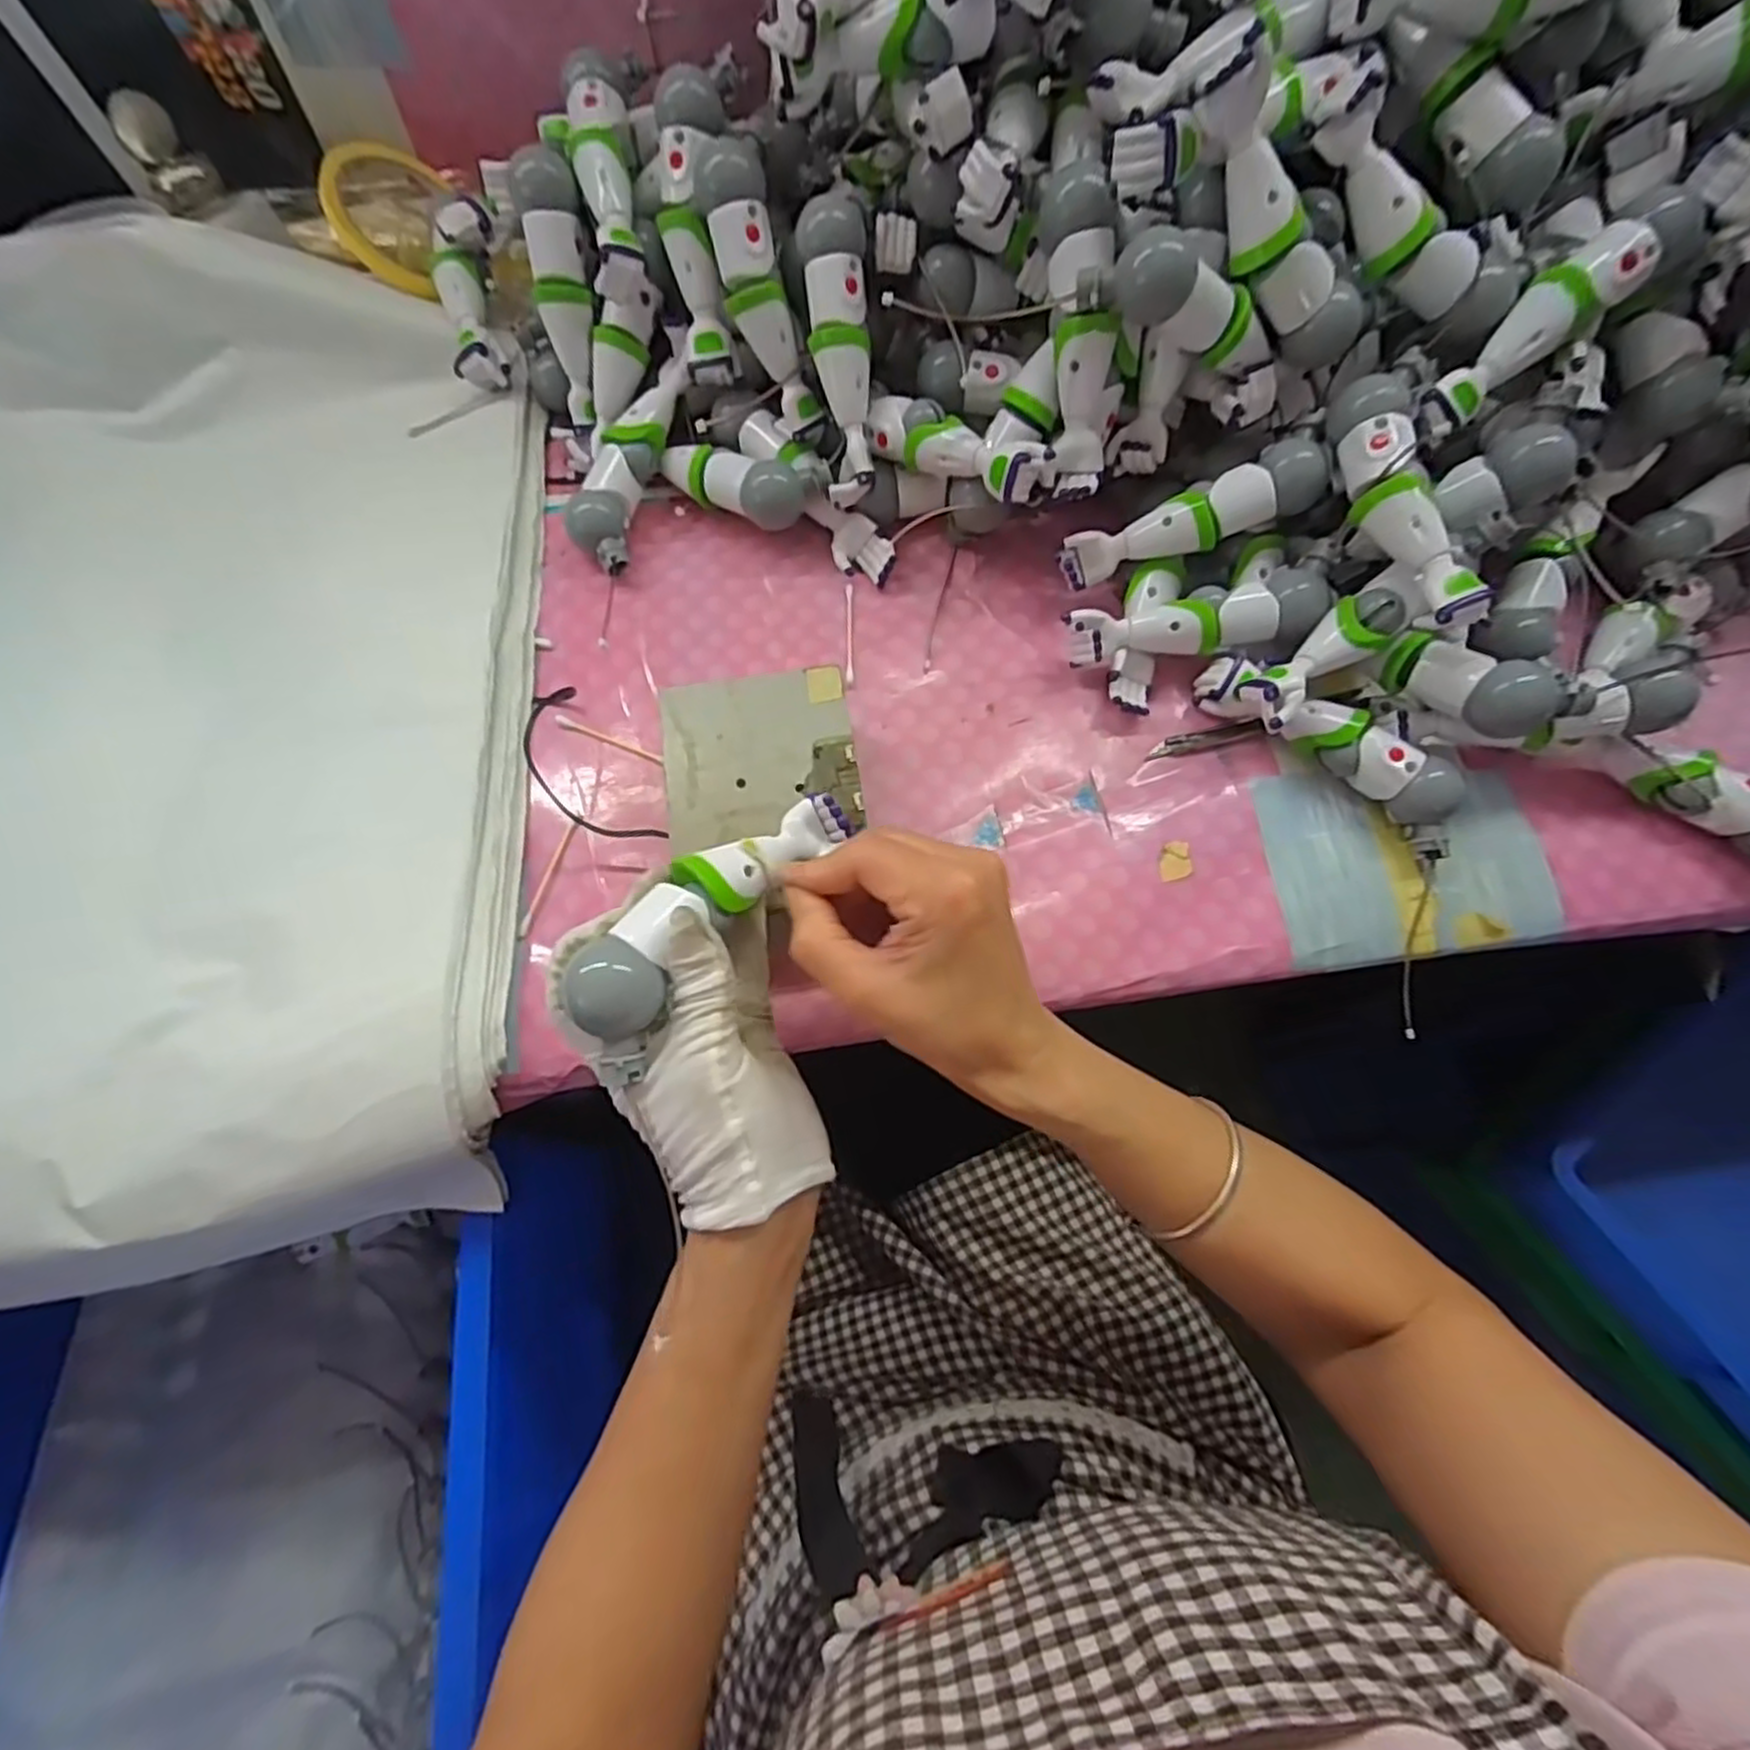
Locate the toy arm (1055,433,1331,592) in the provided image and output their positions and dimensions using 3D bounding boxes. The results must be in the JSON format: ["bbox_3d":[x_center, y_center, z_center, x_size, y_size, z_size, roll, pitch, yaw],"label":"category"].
[{"bbox_3d":[0.172,-0.198,0.434,0.140,0.027,0.039,-16,69,19],"label":"toy arm"}]

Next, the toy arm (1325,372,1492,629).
[{"bbox_3d":[0.258,-0.183,0.379,0.036,0.028,0.137,-6,70,-1],"label":"toy arm"}]

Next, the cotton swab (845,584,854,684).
[{"bbox_3d":[-0.015,-0.144,0.464,0.005,0.004,0.068,-1,70,1],"label":"cotton swab"}]

